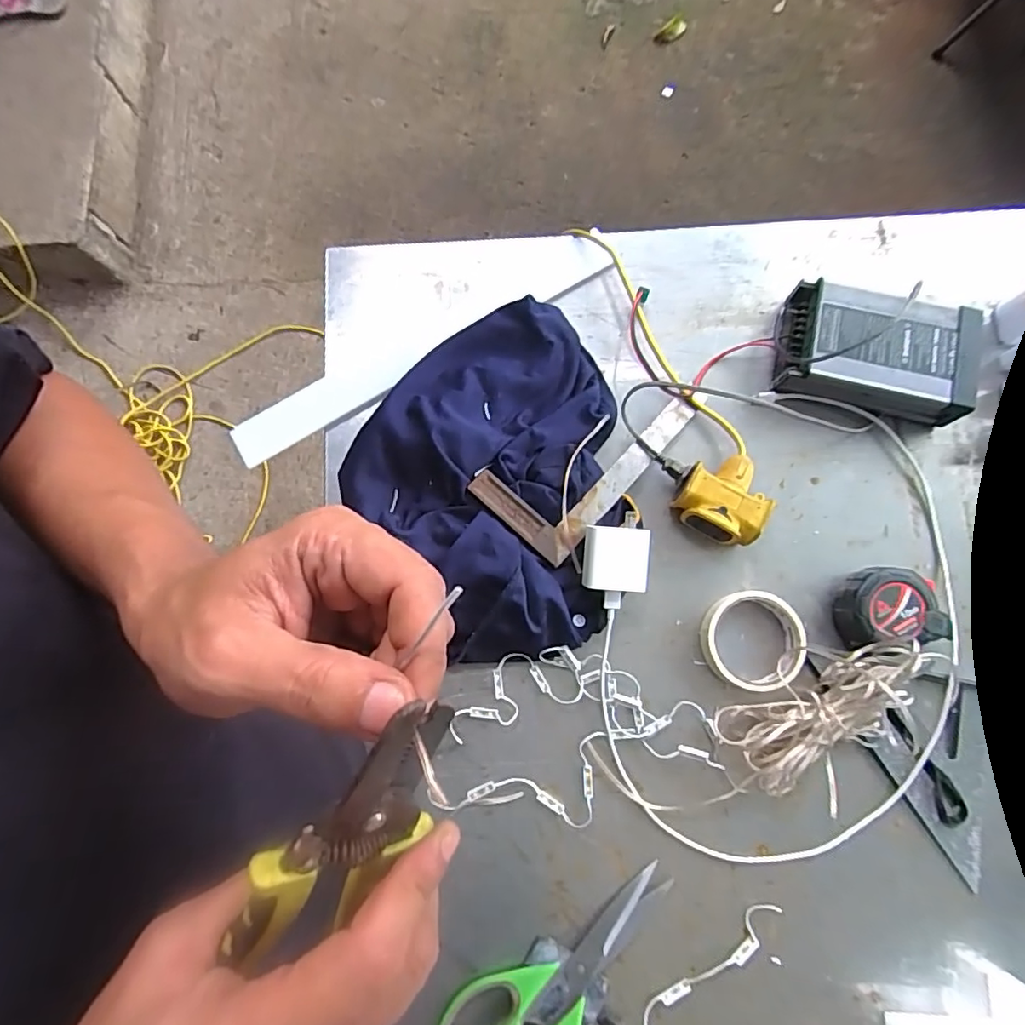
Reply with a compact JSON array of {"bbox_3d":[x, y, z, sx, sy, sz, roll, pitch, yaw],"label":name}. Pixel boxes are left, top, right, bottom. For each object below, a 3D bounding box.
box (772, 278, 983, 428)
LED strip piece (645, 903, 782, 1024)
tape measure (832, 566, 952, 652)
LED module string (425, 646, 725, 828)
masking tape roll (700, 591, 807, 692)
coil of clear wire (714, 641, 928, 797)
[{"bbox_3d":[0.364,-0.160,0.566,0.180,0.058,0.114,16,78,2],"label":"box"},{"bbox_3d":[0.143,0.440,0.459,0.074,0.016,0.255,26,79,4],"label":"LED strip piece"},{"bbox_3d":[0.343,0.088,0.523,0.082,0.044,0.070,-7,79,-3],"label":"tape measure"},{"bbox_3d":[0.063,0.204,0.507,0.239,0.017,0.147,8,78,0],"label":"LED module string"},{"bbox_3d":[0.222,0.119,0.522,0.085,0.031,0.088,0,78,-1],"label":"masking tape roll"},{"bbox_3d":[0.276,0.182,0.496,0.180,0.049,0.086,-22,80,-6],"label":"coil of clear wire"}]

